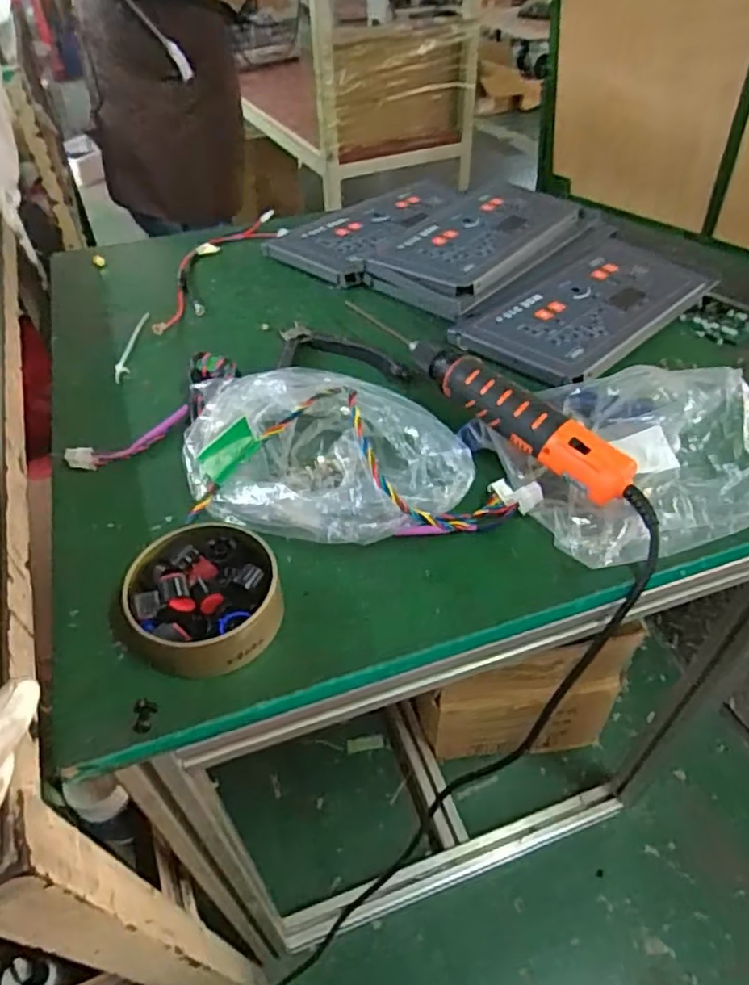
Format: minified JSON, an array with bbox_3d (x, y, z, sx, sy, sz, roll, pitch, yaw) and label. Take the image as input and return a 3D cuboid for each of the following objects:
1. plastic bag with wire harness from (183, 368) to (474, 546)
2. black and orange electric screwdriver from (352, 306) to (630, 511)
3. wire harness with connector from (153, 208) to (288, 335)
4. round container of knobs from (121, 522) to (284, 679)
[{"bbox_3d":[-0.042,-0.035,0.493,0.228,0.060,0.141,14,47,15],"label":"plastic bag with wire harness"},{"bbox_3d":[0.086,-0.086,0.546,0.032,0.047,0.306,-28,51,-24],"label":"black and orange electric screwdriver"},{"bbox_3d":[-0.194,-0.279,0.781,0.091,0.022,0.302,20,49,20],"label":"wire harness with connector"},{"bbox_3d":[-0.112,0.070,0.420,0.097,0.035,0.099,-1,45,1],"label":"round container of knobs"}]

